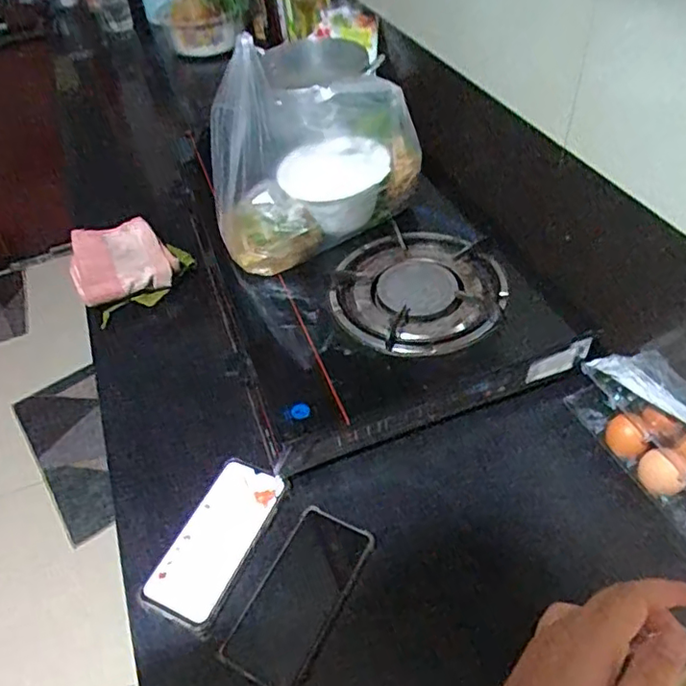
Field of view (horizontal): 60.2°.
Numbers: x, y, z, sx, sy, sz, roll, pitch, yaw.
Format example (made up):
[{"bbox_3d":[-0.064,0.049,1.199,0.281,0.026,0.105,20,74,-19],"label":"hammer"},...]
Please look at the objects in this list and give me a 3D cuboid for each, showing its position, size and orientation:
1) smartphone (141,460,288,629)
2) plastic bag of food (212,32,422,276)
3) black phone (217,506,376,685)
[{"bbox_3d":[-0.126,0.191,0.591,0.073,0.014,0.163,17,51,21],"label":"smartphone"},{"bbox_3d":[-0.036,-0.229,0.689,0.242,0.232,0.099,-18,47,-10],"label":"plastic bag of food"},{"bbox_3d":[-0.040,0.234,0.551,0.077,0.014,0.160,20,52,23],"label":"black phone"}]

